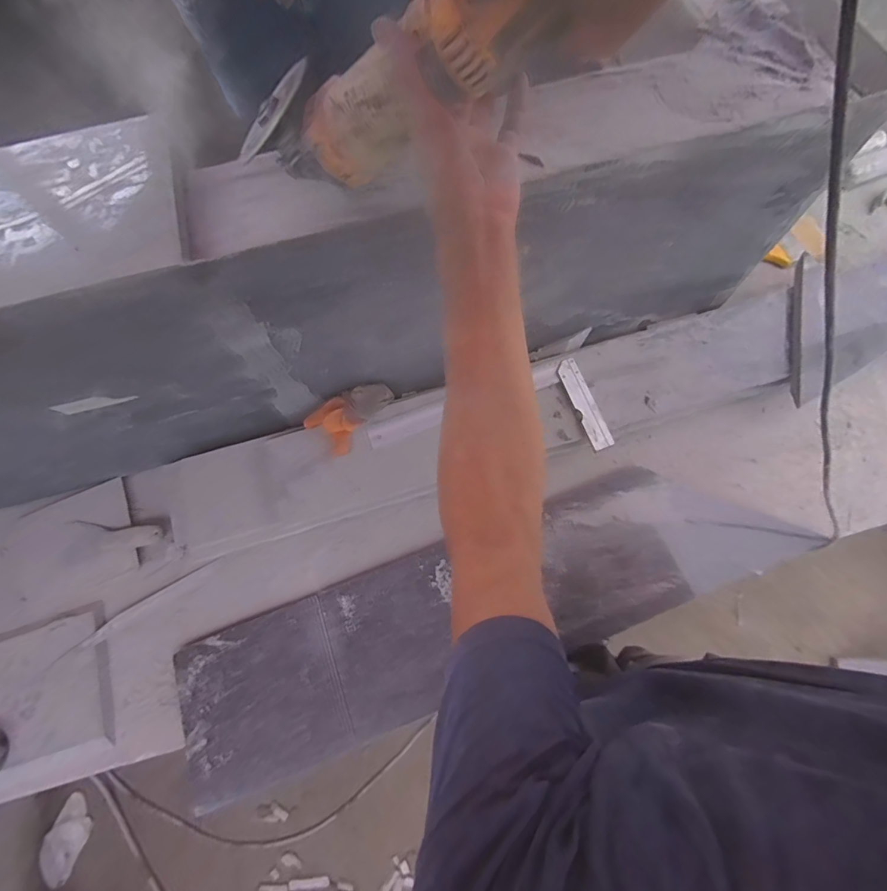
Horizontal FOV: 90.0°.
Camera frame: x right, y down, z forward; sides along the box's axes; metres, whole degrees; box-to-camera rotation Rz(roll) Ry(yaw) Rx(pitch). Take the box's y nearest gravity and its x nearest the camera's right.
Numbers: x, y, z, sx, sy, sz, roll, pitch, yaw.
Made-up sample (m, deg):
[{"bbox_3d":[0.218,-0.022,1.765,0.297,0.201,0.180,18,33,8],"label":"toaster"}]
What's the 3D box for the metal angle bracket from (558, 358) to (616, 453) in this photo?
[{"bbox_3d":[0.223,-0.067,0.702,0.033,0.009,0.154,-20,72,-5],"label":"metal angle bracket"}]

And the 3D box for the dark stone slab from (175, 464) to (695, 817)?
[{"bbox_3d":[-0.010,0.270,0.678,0.775,0.038,0.219,-22,72,-5],"label":"dark stone slab"}]

